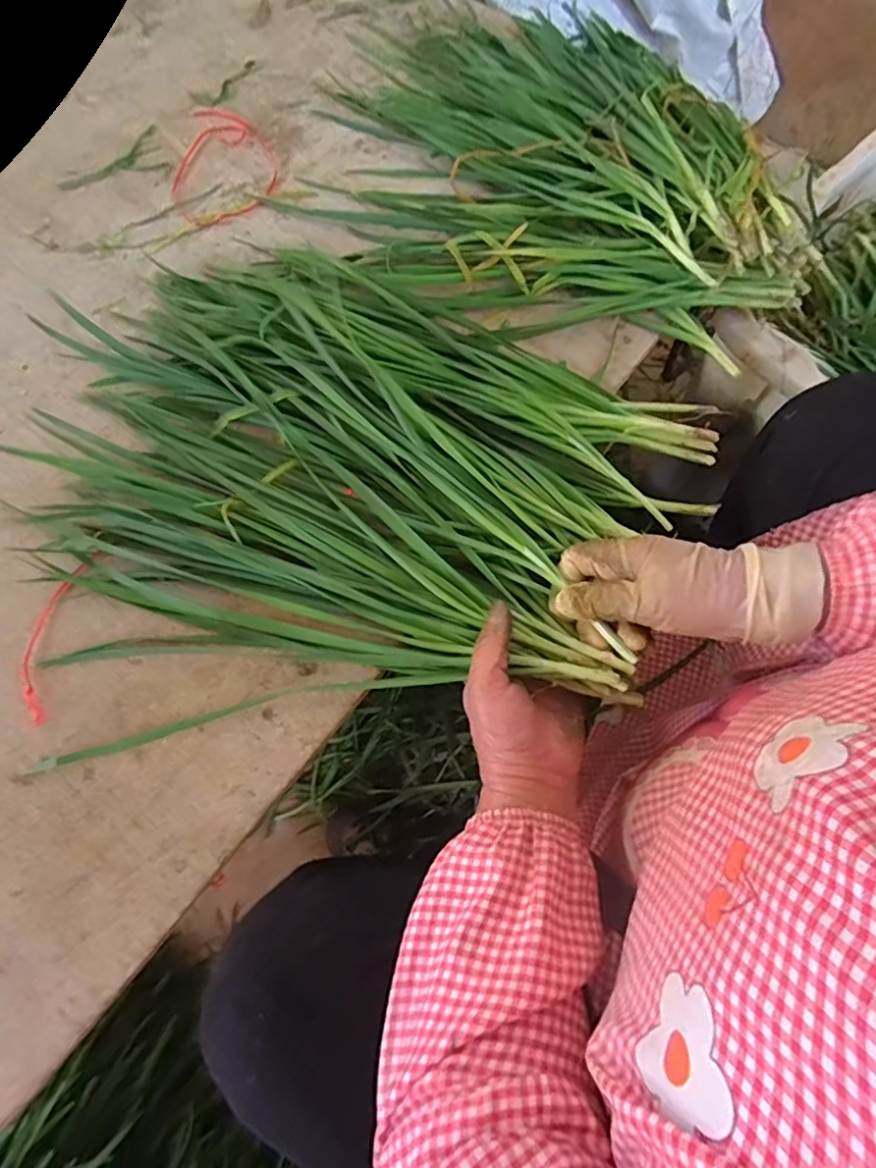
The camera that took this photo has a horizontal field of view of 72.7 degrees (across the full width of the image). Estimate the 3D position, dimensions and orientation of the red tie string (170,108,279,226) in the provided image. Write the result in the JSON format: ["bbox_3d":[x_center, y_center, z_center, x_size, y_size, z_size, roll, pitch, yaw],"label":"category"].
[{"bbox_3d":[-0.193,-0.385,0.547,0.095,0.004,0.136,6,73,3],"label":"red tie string"}]

